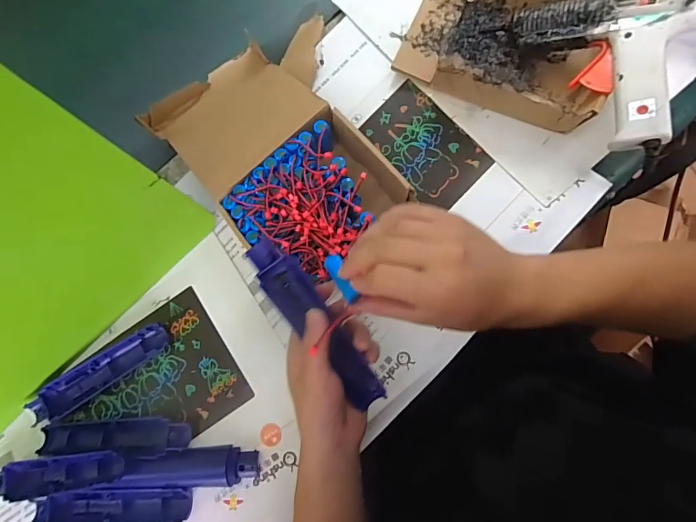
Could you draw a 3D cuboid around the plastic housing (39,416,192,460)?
[{"bbox_3d":[-0.245,0.184,0.422,0.160,0.024,0.034,-4,81,4],"label":"plastic housing"}]

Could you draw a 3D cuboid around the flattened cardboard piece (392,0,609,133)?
[{"bbox_3d":[0.180,-0.250,0.457,0.220,0.056,0.167,27,85,8],"label":"flattened cardboard piece"}]

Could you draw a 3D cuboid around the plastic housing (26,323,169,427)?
[{"bbox_3d":[-0.270,0.121,0.444,0.157,0.019,0.038,-35,80,-1],"label":"plastic housing"}]

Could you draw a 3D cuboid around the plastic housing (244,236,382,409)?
[{"bbox_3d":[-0.026,0.054,0.348,0.036,0.018,0.165,-37,94,-1],"label":"plastic housing"}]

